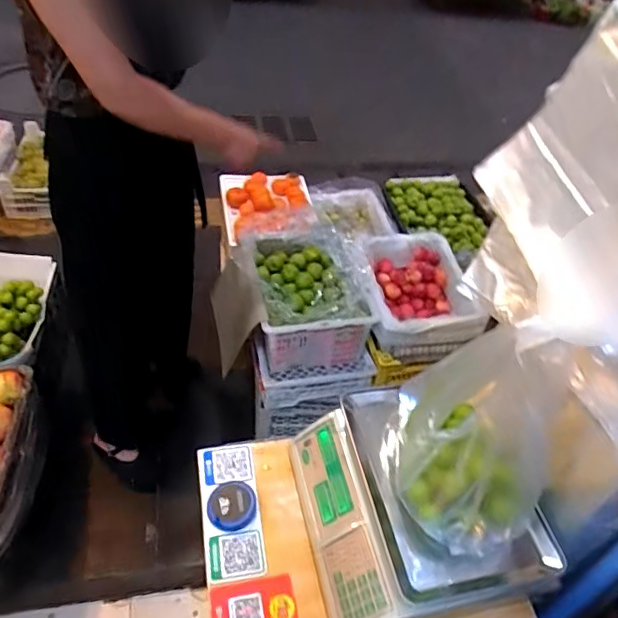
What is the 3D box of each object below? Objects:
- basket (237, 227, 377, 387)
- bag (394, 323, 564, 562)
[{"bbox_3d":[-0.010,-0.020,1.469,0.298,0.212,0.377,-4,44,-12],"label":"basket"},{"bbox_3d":[0.206,0.158,0.653,0.172,0.329,0.140,36,50,28],"label":"bag"}]

